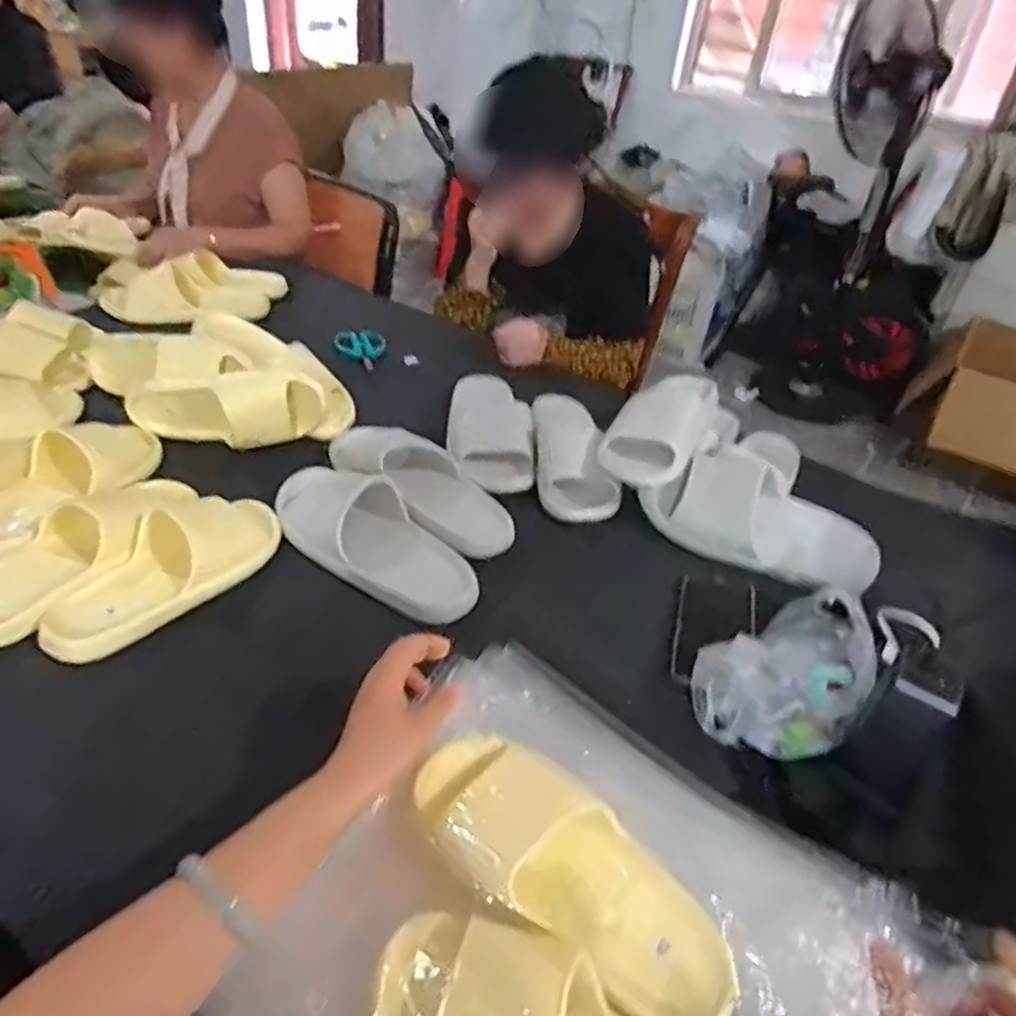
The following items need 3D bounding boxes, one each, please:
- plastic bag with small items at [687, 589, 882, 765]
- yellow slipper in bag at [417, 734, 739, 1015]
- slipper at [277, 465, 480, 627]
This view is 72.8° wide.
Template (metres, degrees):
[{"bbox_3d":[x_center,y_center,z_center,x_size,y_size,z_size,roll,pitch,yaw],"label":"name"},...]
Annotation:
[{"bbox_3d":[0.254,0.151,0.623,0.170,0.072,0.120,-17,44,-28],"label":"plastic bag with small items"},{"bbox_3d":[0.039,0.240,0.460,0.233,0.052,0.089,27,42,23],"label":"yellow slipper in bag"},{"bbox_3d":[-0.157,0.024,0.733,0.278,0.069,0.119,33,45,29],"label":"slipper"}]

